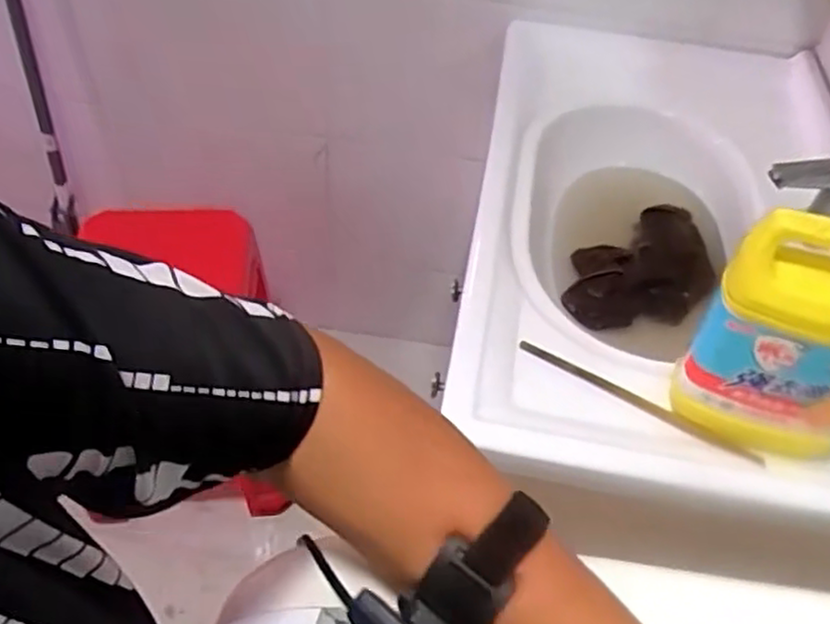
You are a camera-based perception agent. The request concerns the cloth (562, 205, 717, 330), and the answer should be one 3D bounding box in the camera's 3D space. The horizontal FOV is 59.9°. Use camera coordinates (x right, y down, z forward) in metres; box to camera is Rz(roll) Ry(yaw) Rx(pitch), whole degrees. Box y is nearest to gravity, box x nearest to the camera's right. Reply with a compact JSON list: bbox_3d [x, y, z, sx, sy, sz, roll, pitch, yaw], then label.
[{"bbox_3d":[0.303,-0.064,0.963,0.171,0.037,0.265,15,48,9],"label":"cloth"}]

